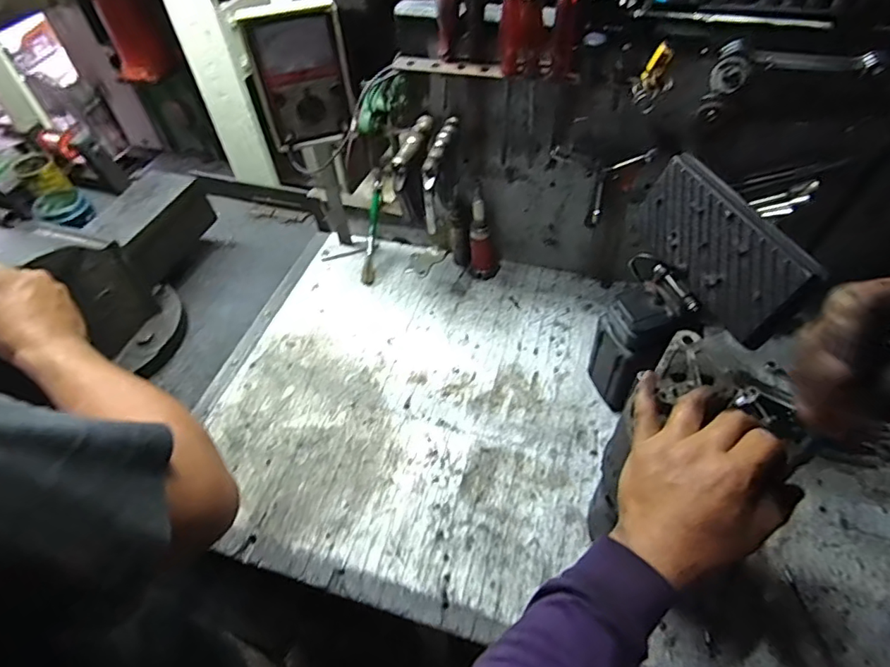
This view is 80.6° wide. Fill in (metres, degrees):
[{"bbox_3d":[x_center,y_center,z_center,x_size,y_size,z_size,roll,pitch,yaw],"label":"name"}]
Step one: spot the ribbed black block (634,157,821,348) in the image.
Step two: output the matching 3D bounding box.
[{"bbox_3d":[0.288,-0.095,0.561,0.017,0.101,0.218,0,48,-28],"label":"ribbed black block"}]

